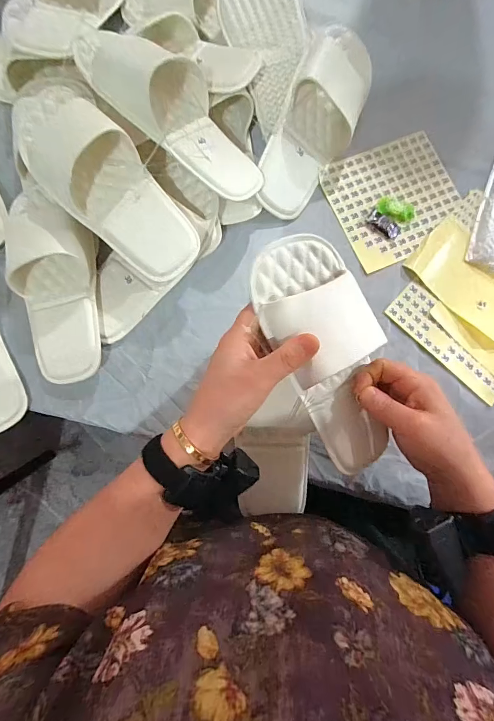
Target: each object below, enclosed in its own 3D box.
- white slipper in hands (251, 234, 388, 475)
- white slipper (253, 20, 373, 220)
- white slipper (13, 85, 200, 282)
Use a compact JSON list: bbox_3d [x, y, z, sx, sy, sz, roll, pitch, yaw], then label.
[{"bbox_3d":[0.077,0.005,0.318,0.107,0.062,0.228,-22,105,-6],"label":"white slipper in hands"},{"bbox_3d":[0.090,-0.297,0.450,0.088,0.075,0.239,23,81,1],"label":"white slipper"},{"bbox_3d":[-0.156,-0.190,0.380,0.099,0.062,0.242,-42,86,-8],"label":"white slipper"}]

